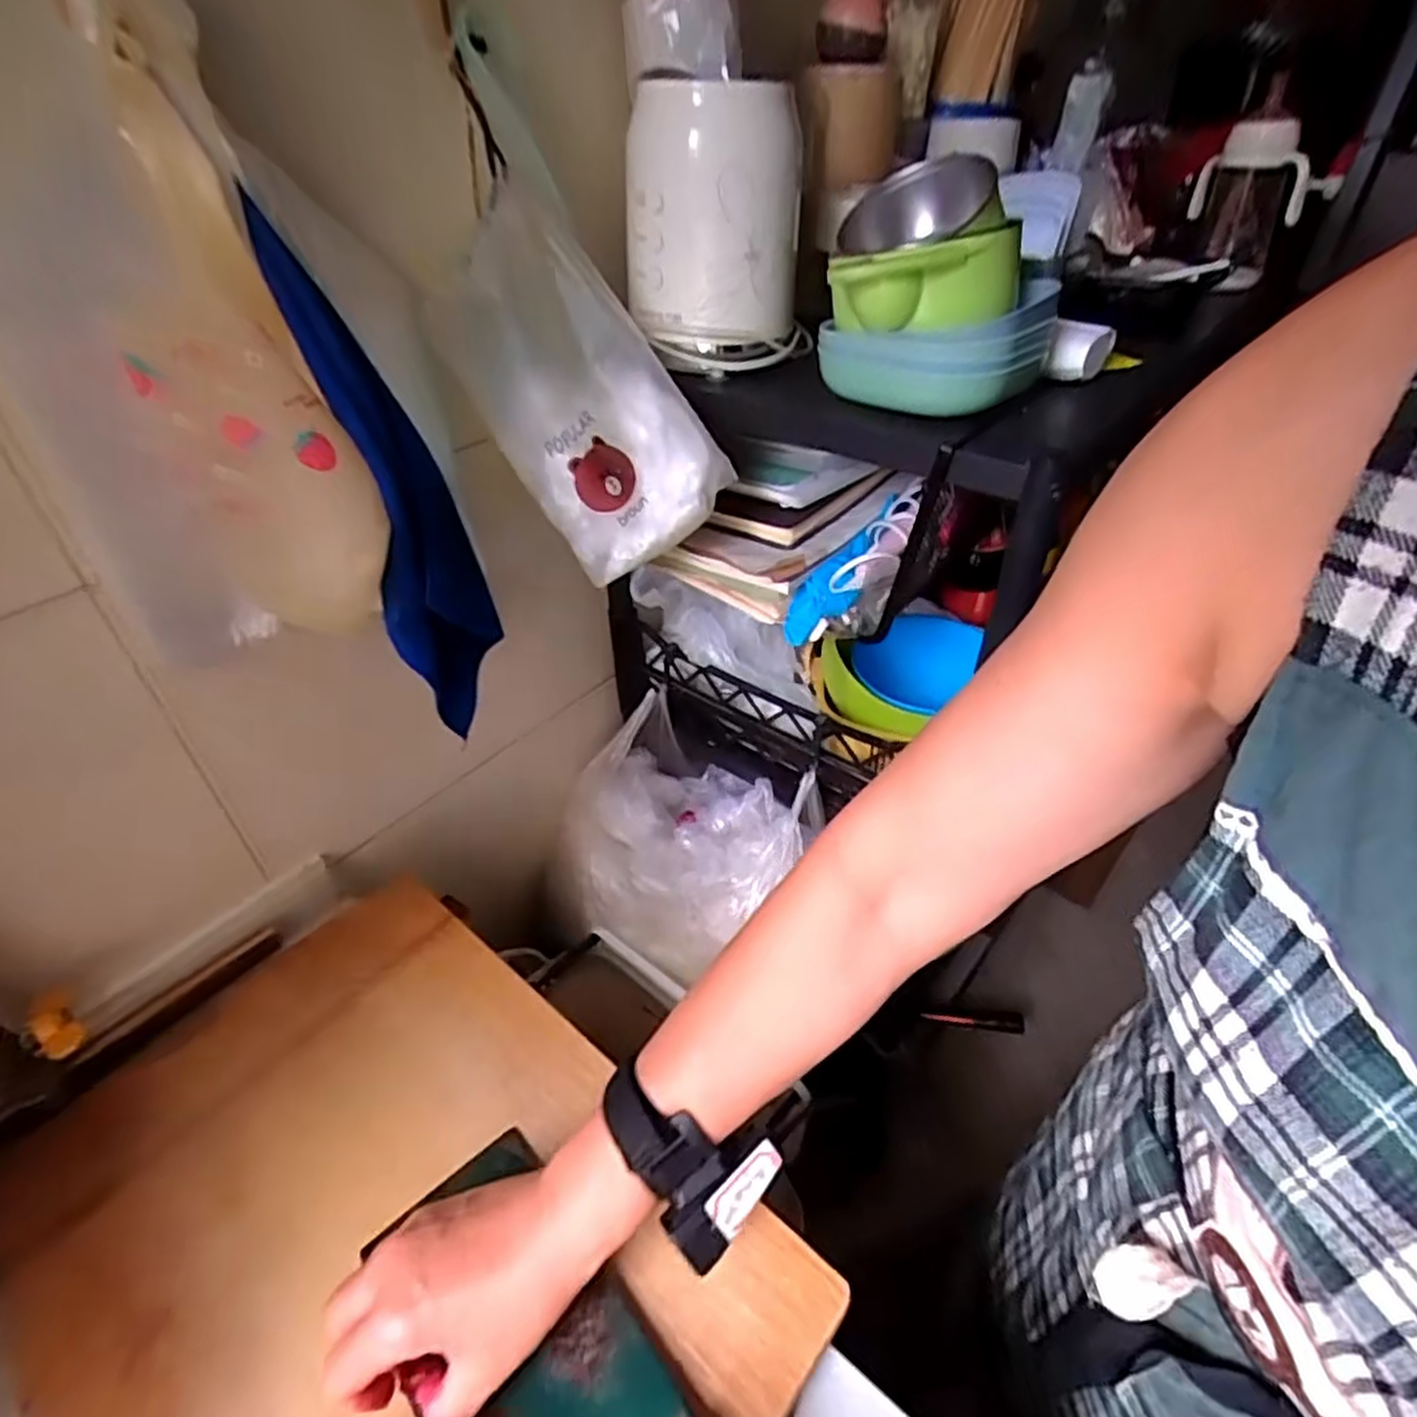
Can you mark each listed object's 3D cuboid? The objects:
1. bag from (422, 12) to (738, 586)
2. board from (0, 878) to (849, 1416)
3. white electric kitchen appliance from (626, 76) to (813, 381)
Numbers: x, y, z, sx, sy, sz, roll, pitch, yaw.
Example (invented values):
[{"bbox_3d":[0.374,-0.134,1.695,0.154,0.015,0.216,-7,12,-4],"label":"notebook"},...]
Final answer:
[{"bbox_3d":[-0.100,-0.247,0.500,0.132,0.310,0.051,-32,22,-21],"label":"bag"},{"bbox_3d":[-0.204,0.300,0.448,0.472,0.021,0.312,29,48,31],"label":"board"},{"bbox_3d":[0.007,-0.366,0.577,0.128,0.168,0.143,-1,47,6],"label":"white electric kitchen appliance"}]

